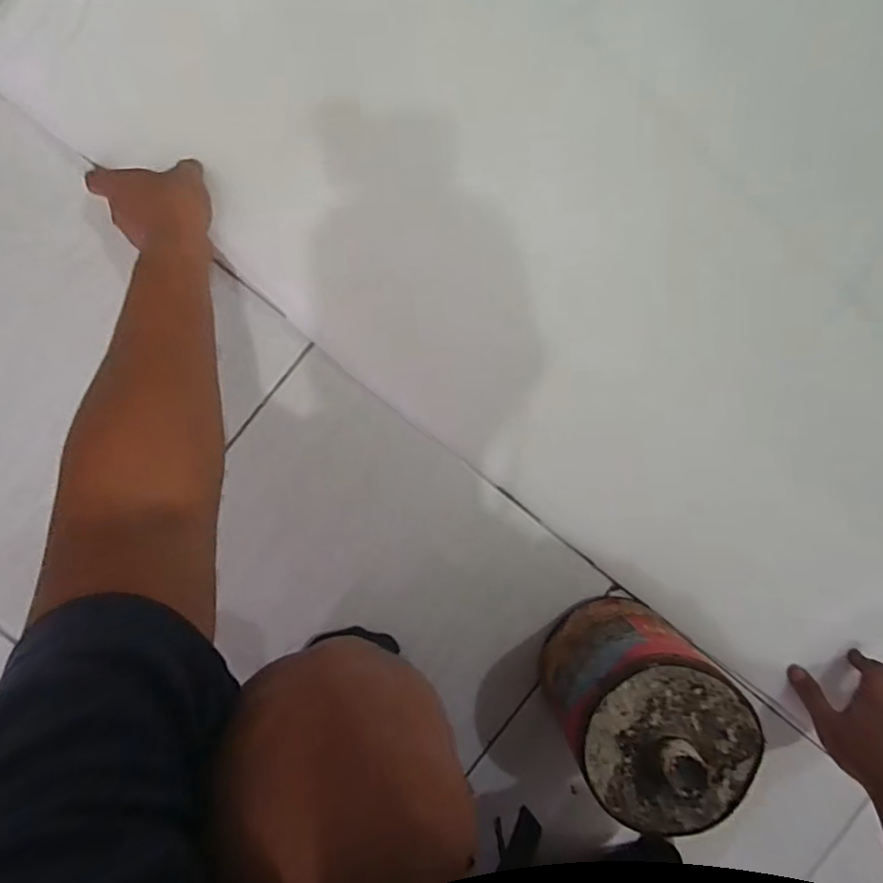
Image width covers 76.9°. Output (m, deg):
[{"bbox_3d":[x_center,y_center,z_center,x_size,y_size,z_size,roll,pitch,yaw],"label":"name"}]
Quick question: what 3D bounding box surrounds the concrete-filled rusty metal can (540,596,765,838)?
[{"bbox_3d":[0.177,0.240,0.499,0.132,0.169,0.141,0,93,-6],"label":"concrete-filled rusty metal can"}]

